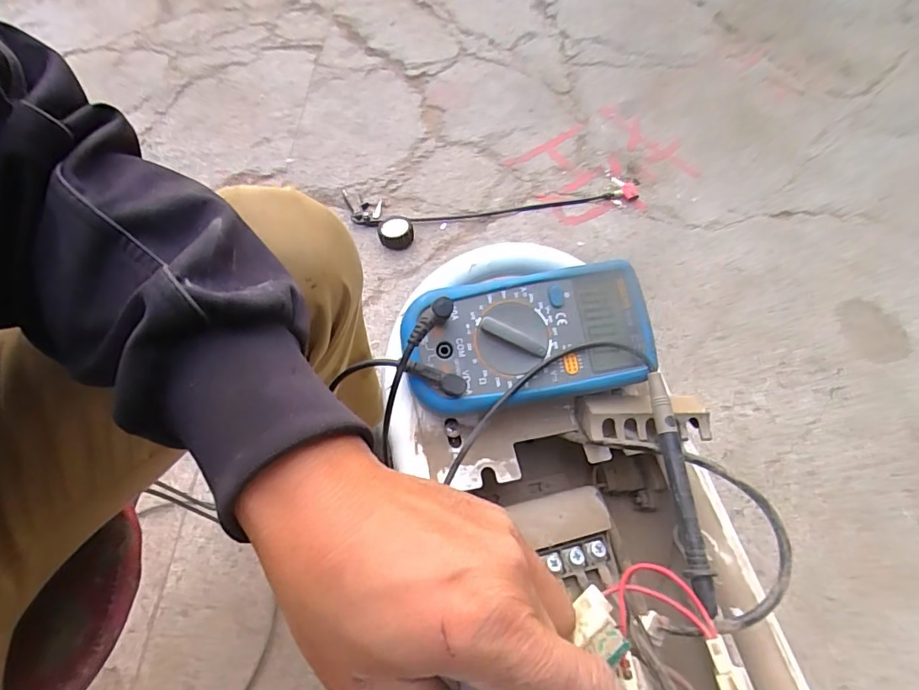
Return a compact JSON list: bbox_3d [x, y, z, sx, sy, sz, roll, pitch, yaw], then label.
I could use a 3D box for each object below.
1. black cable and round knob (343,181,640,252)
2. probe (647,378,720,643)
[{"bbox_3d":[0.083,-0.322,1.068,0.662,0.036,0.189,-9,58,-4],"label":"black cable and round knob"},{"bbox_3d":[0.104,0.067,0.228,0.010,0.016,0.111,-3,59,1],"label":"probe"}]

